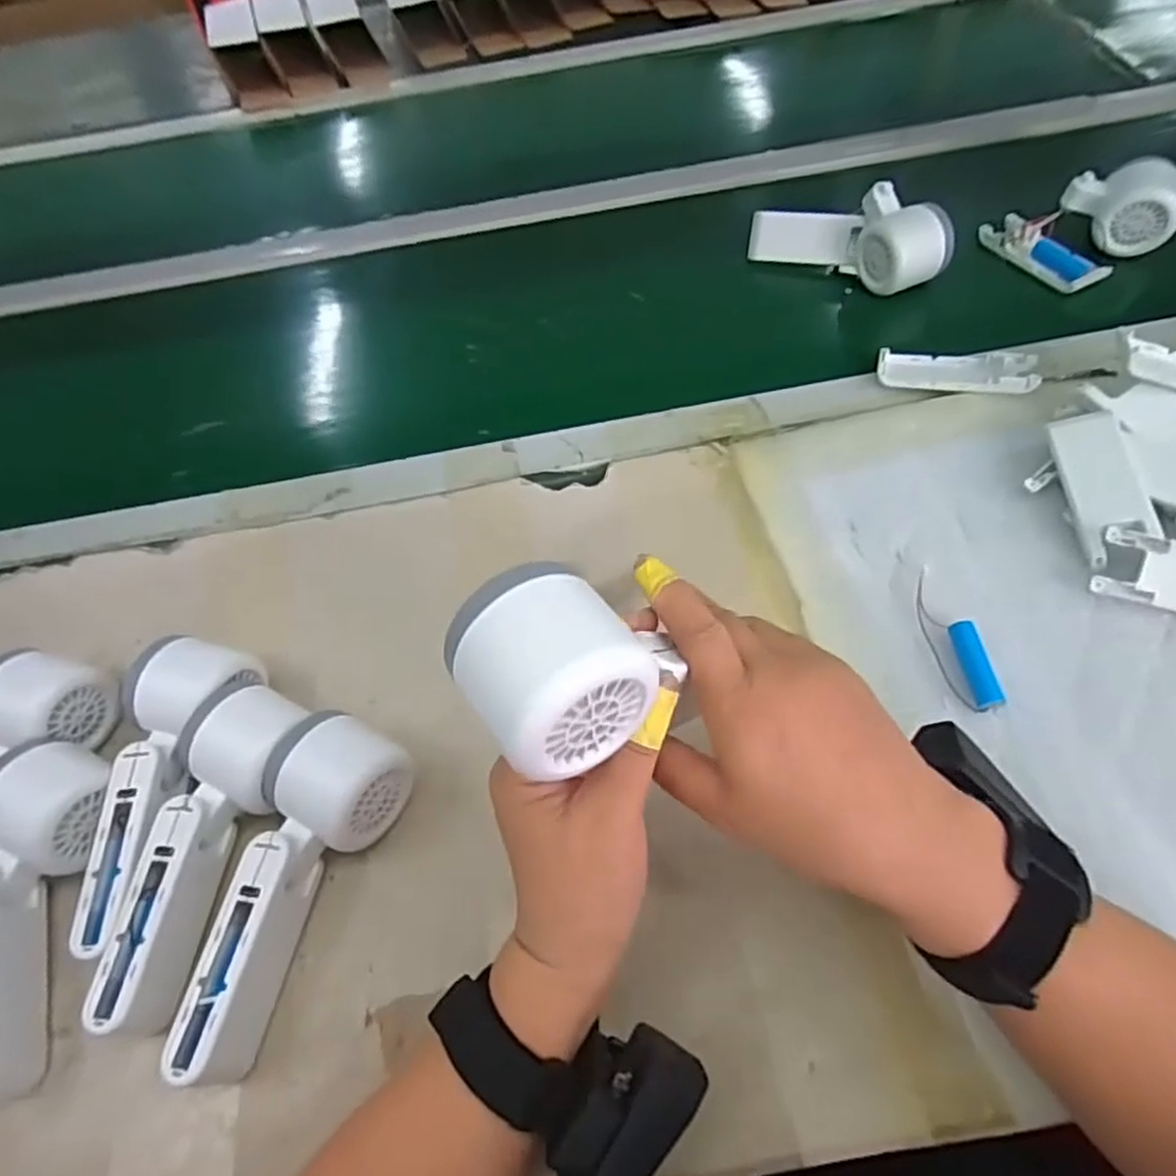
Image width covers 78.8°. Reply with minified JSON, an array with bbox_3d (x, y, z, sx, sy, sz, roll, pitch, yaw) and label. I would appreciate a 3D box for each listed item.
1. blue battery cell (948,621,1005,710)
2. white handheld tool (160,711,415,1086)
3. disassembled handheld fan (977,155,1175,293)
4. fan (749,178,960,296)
[{"bbox_3d":[0.220,0.043,0.405,0.015,0.011,0.051,-5,56,3],"label":"blue battery cell"},{"bbox_3d":[-0.151,0.144,0.352,0.060,0.054,0.165,16,59,15],"label":"white handheld tool"},{"bbox_3d":[0.396,-0.298,0.570,0.093,0.067,0.107,-30,58,-13],"label":"disassembled handheld fan"},{"bbox_3d":[0.212,-0.288,0.590,0.160,0.057,0.053,21,62,30],"label":"fan"}]

